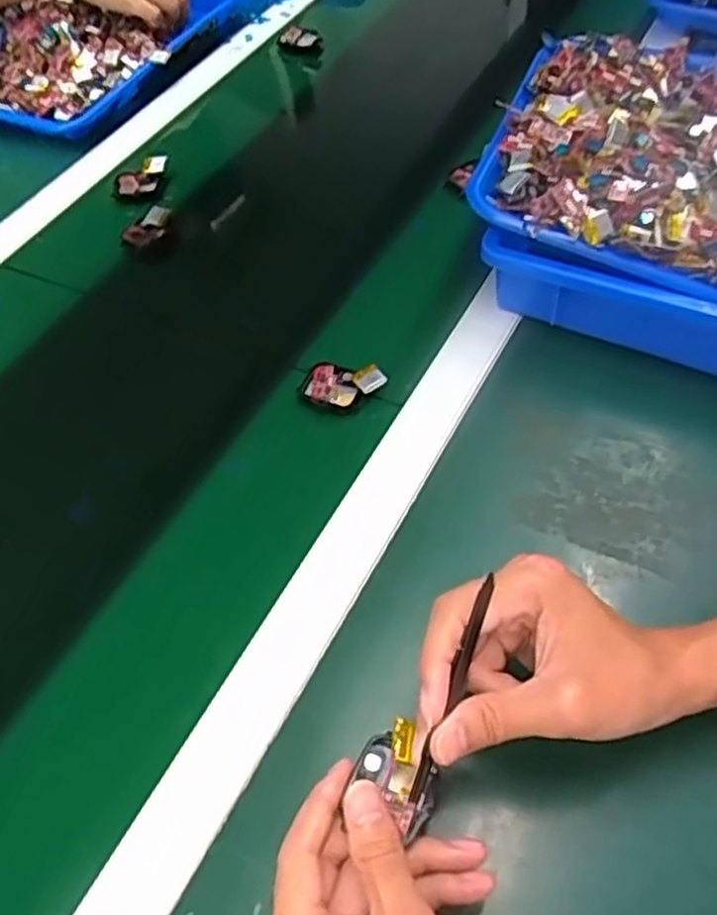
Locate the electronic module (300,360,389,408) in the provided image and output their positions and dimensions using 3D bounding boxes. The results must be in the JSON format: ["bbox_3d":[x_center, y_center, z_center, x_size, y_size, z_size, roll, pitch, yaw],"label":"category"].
[{"bbox_3d":[-0.011,-0.053,0.543,0.059,0.016,0.038,10,54,13],"label":"electronic module"}]

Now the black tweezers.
[{"bbox_3d":[0.042,0.102,0.330,0.007,0.010,0.103,20,88,20],"label":"black tweezers"}]

